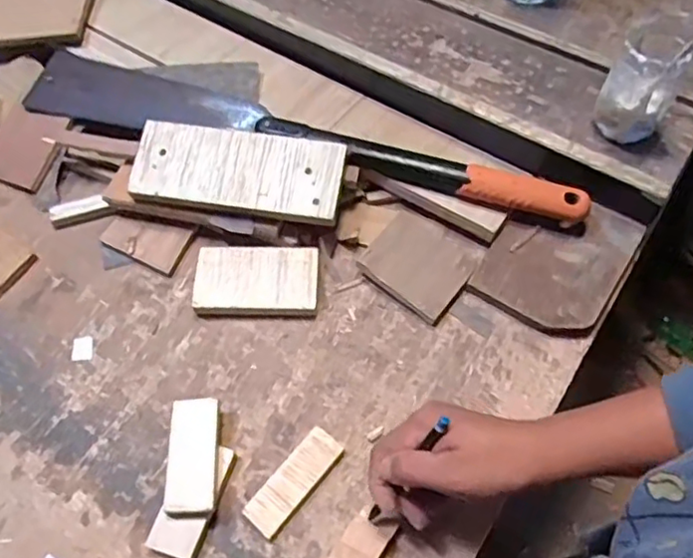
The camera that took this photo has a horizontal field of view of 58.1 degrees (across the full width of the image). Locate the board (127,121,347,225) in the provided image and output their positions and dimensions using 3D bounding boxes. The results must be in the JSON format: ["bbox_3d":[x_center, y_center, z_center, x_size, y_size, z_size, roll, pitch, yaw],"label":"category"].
[{"bbox_3d":[-0.099,-0.100,0.567,0.191,0.011,0.077,8,74,5],"label":"board"}]

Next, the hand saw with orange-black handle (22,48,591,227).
[{"bbox_3d":[-0.054,-0.145,0.602,0.556,0.018,0.071,14,63,9],"label":"hand saw with orange-black handle"}]

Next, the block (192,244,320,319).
[{"bbox_3d":[-0.080,0.001,0.558,0.107,0.020,0.063,0,62,2],"label":"block"}]

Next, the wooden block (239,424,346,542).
[{"bbox_3d":[-0.039,0.155,0.478,0.032,0.009,0.085,35,68,18],"label":"wooden block"}]

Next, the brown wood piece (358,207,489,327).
[{"bbox_3d":[0.068,-0.018,0.565,0.090,0.011,0.088,31,67,17],"label":"brown wood piece"}]

